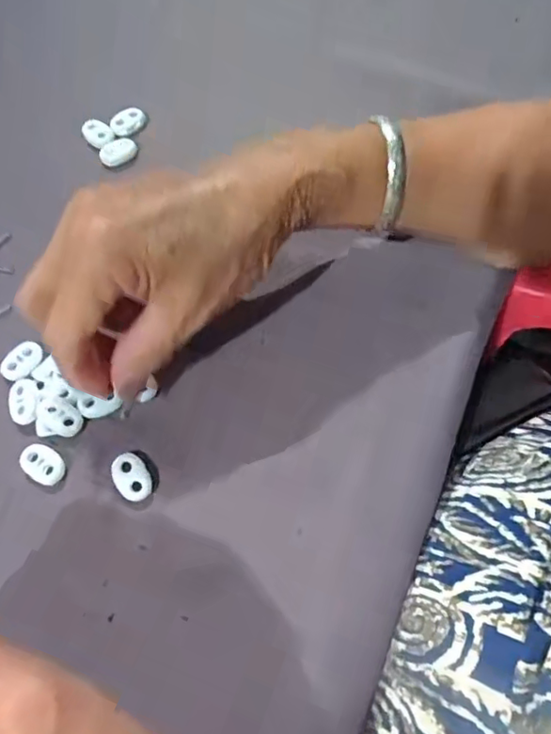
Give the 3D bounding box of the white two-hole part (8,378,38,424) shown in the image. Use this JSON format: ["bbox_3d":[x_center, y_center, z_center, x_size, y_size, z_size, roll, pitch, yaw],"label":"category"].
[{"bbox_3d":[-0.123,0.016,0.280,0.014,0.004,0.023,-13,66,-5],"label":"white two-hole part"}]

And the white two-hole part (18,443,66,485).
[{"bbox_3d":[-0.109,0.046,0.269,0.021,0.004,0.015,28,69,13],"label":"white two-hole part"}]

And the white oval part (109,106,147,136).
[{"bbox_3d":[-0.091,-0.152,0.354,0.023,0.007,0.015,-22,67,-9],"label":"white oval part"}]

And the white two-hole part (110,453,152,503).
[{"bbox_3d":[-0.066,0.050,0.263,0.016,0.006,0.023,-33,69,-13],"label":"white two-hole part"}]

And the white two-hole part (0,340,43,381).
[{"bbox_3d":[-0.128,-0.004,0.289,0.016,0.004,0.021,28,69,12],"label":"white two-hole part"}]

